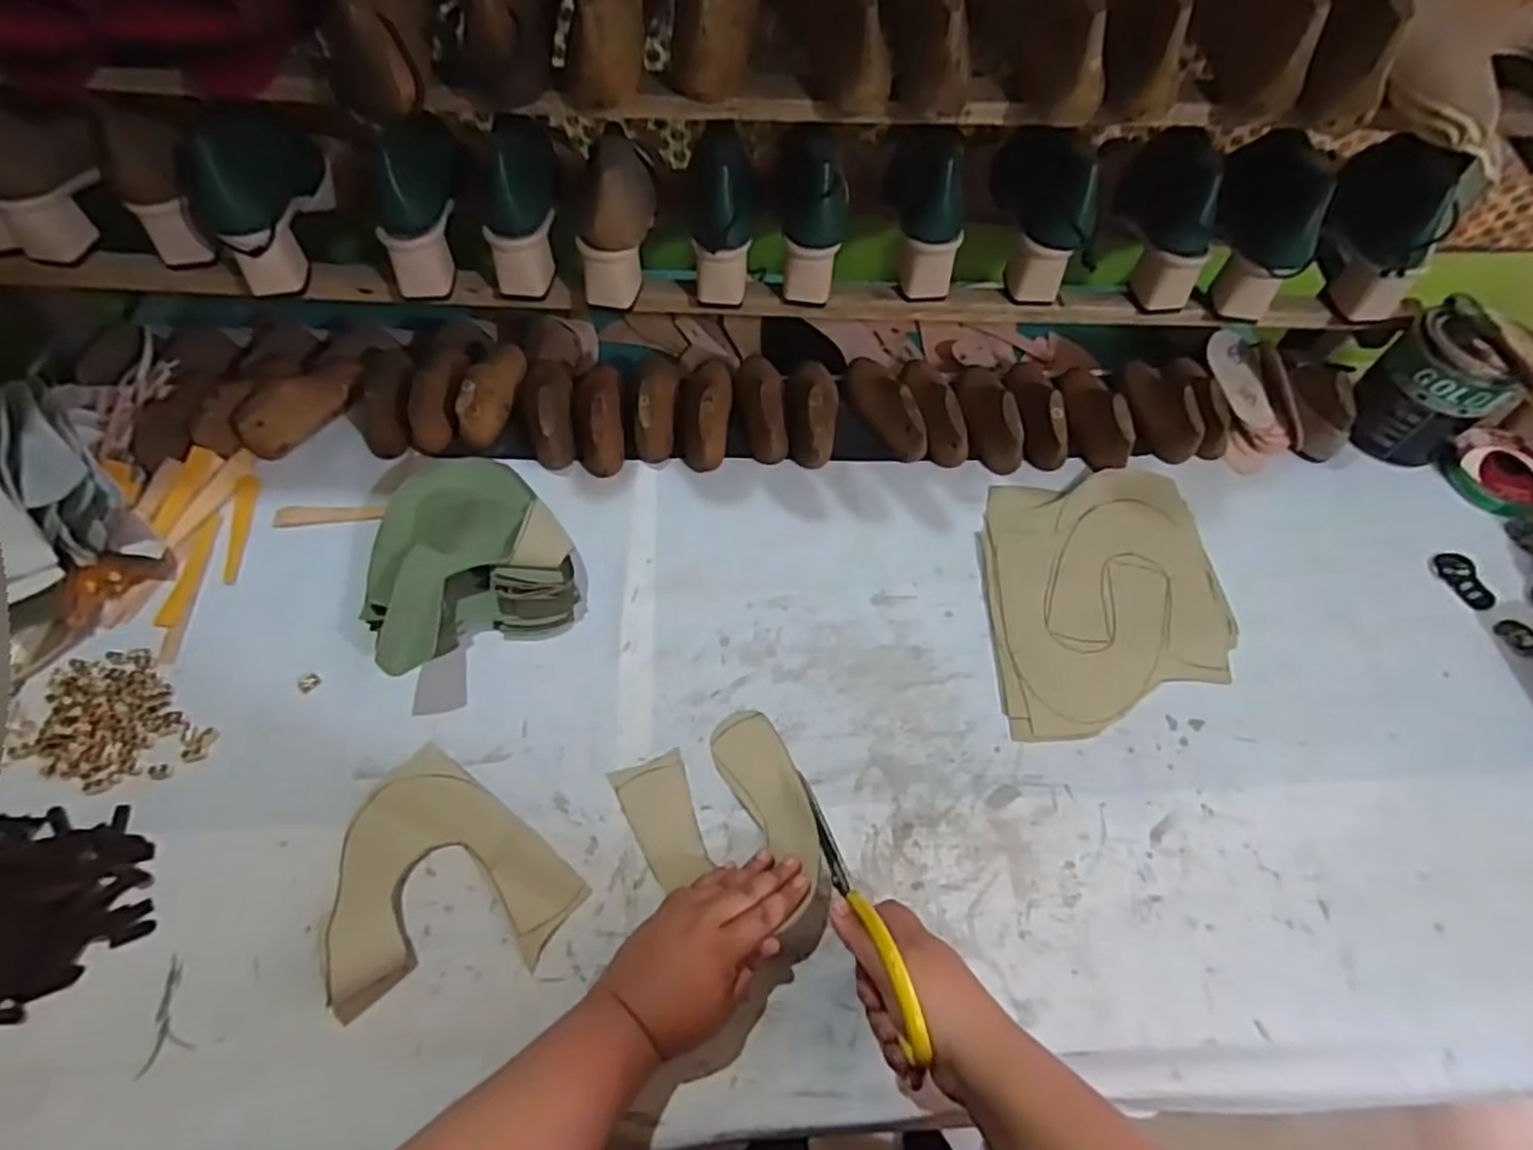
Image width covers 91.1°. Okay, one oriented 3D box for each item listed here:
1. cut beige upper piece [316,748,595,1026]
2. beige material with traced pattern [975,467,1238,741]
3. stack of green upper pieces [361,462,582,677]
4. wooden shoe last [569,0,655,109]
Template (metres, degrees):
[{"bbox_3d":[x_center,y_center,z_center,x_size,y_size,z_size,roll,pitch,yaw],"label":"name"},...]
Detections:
[{"bbox_3d":[-0.246,0.228,0.538,0.179,0.032,0.157,33,65,16],"label":"cut beige upper piece"},{"bbox_3d":[0.312,0.017,0.697,0.217,0.012,0.263,-1,62,-3],"label":"beige material with traced pattern"},{"bbox_3d":[-0.271,-0.018,0.670,0.174,0.058,0.192,-28,65,-16],"label":"stack of green upper pieces"},{"bbox_3d":[-0.113,-0.454,0.565,0.061,0.076,0.234,1,61,-1],"label":"wooden shoe last"}]

